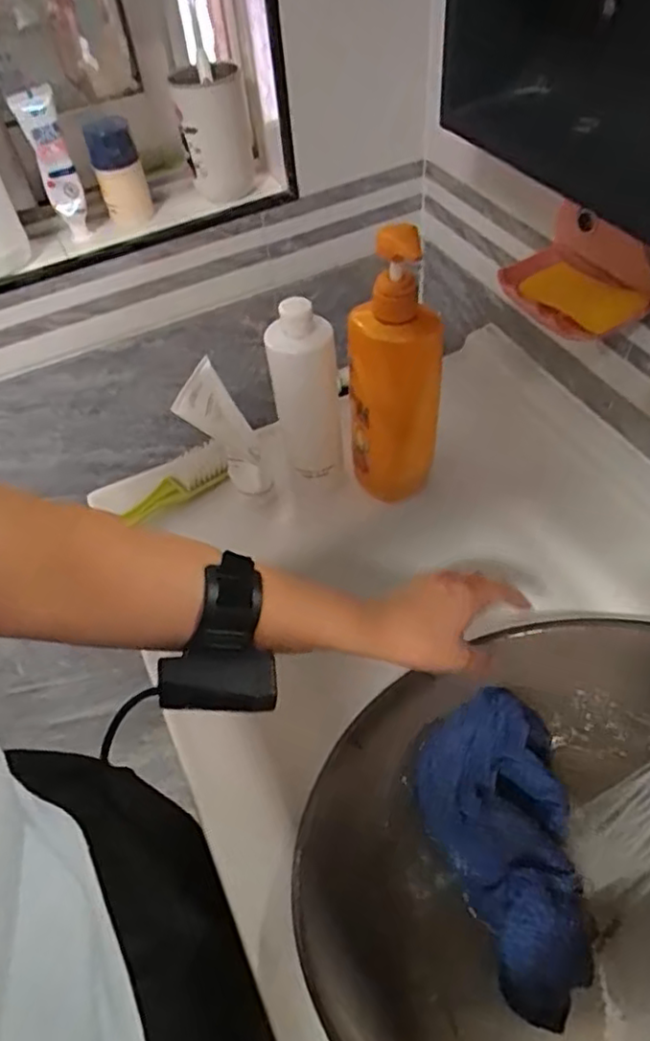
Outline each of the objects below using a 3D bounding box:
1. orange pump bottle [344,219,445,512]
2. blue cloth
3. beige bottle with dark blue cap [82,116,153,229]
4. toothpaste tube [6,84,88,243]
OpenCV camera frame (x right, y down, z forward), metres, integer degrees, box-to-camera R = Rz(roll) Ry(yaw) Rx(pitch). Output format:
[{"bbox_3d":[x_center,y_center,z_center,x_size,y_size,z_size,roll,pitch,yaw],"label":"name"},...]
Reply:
[{"bbox_3d":[0.059,-0.126,0.594,0.082,0.262,0.061,-5,51,3],"label":"orange pump bottle"},{"bbox_3d":[0.134,0.244,0.500,0.113,0.062,0.215,-3,51,4],"label":"blue cloth"},{"bbox_3d":[-0.230,-0.387,0.744,0.052,0.116,0.052,-15,51,-6],"label":"beige bottle with dark blue cap"},{"bbox_3d":[-0.282,-0.371,0.692,0.038,0.143,0.025,-21,52,-10],"label":"toothpaste tube"}]

